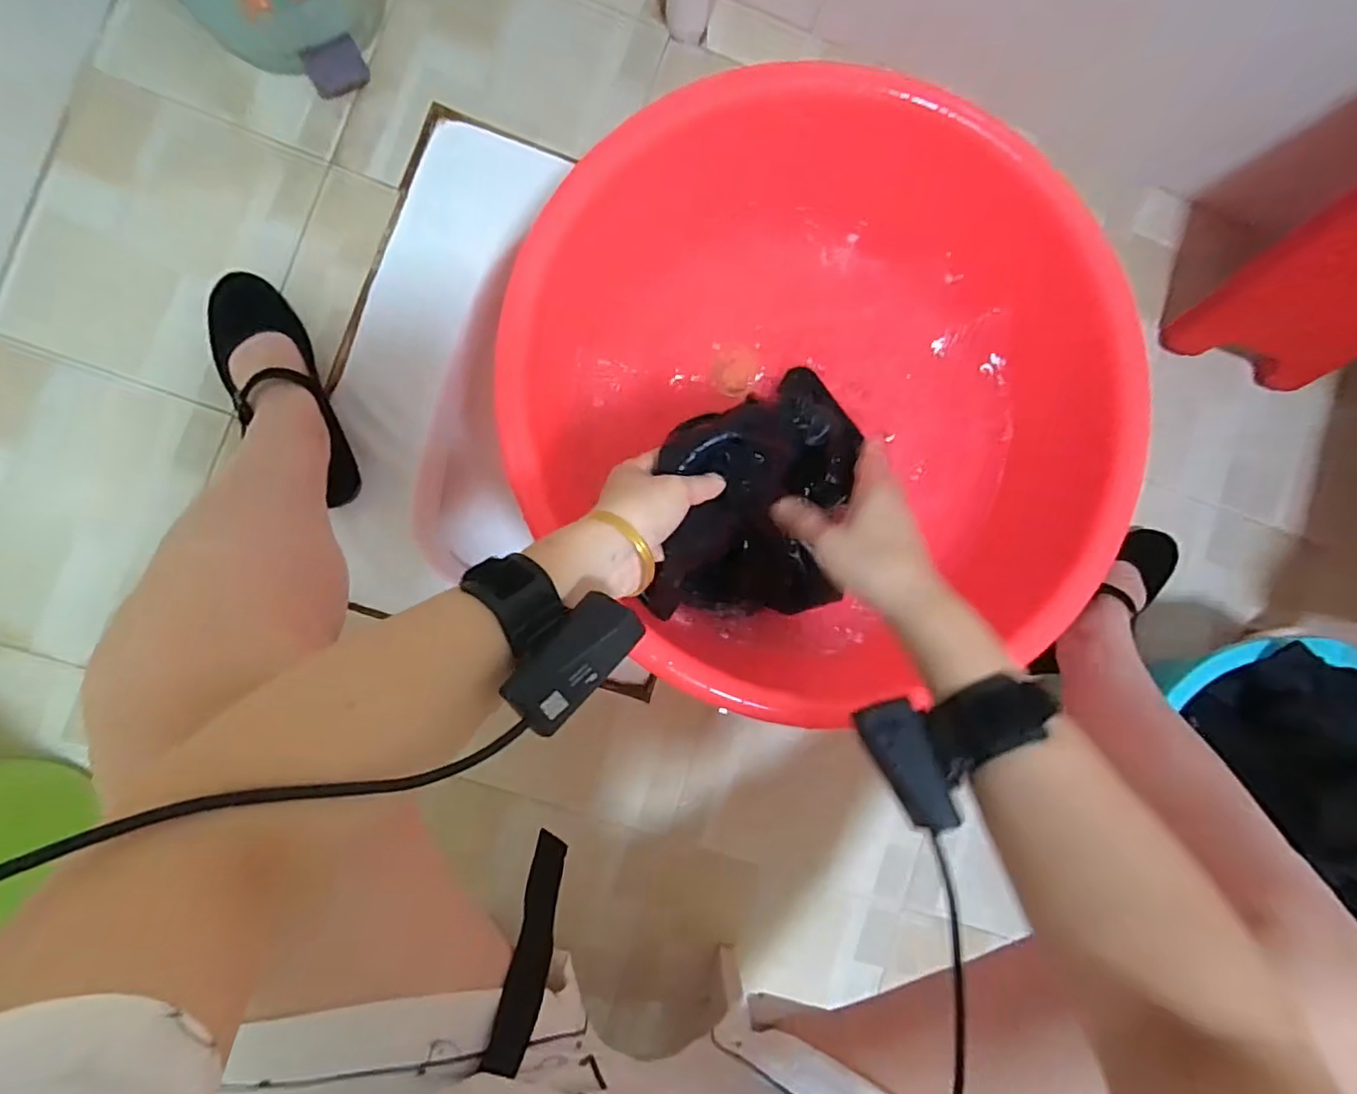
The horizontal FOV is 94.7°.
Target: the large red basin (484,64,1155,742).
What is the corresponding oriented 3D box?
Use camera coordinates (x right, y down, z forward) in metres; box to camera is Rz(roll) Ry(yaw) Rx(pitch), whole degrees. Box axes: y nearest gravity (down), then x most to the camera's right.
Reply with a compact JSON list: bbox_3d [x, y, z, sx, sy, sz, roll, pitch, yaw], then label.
[{"bbox_3d":[0.126,-0.152,0.649,0.567,0.204,0.550,0,87,-8],"label":"large red basin"}]

